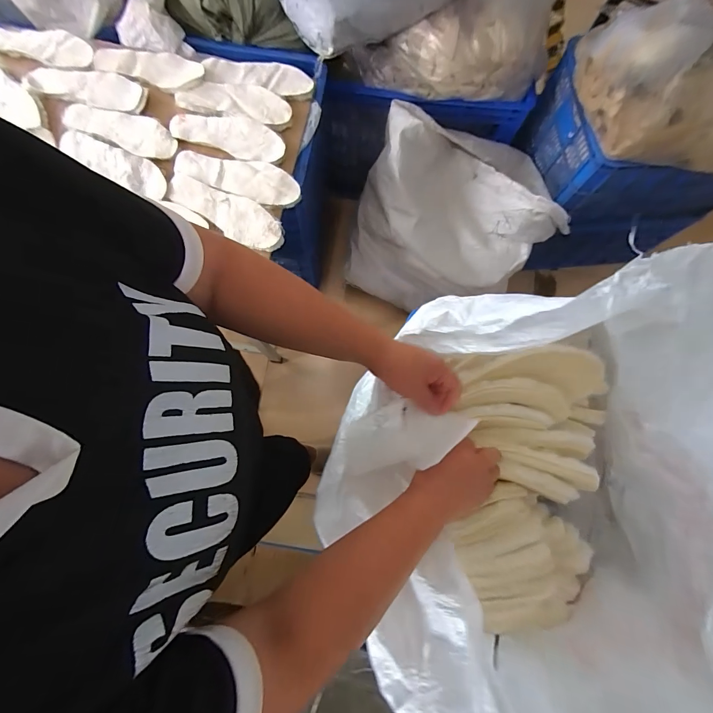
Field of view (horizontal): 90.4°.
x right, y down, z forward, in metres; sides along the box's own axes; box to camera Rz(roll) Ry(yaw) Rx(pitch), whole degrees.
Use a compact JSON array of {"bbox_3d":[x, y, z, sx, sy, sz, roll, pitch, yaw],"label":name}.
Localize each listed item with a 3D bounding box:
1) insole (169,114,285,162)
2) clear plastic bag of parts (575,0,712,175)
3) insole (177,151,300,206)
[{"bbox_3d":[-0.291,-0.509,0.812,0.252,0.020,0.093,16,78,2],"label":"insole"},{"bbox_3d":[0.808,-0.632,0.805,0.493,0.241,0.344,0,78,-1],"label":"clear plastic bag of parts"},{"bbox_3d":[-0.267,-0.404,0.797,0.276,0.017,0.088,15,78,2],"label":"insole"}]

